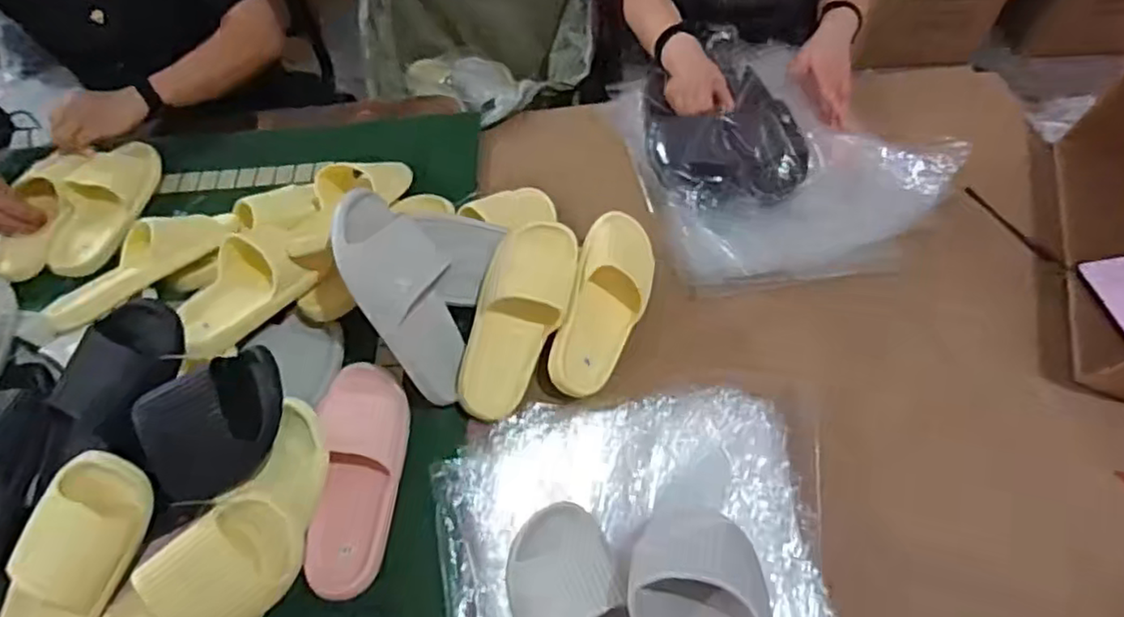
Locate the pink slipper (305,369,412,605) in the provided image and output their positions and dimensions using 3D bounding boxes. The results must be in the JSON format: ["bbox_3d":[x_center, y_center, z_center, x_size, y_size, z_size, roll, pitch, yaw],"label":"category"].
[{"bbox_3d":[-0.237,0.185,0.727,0.107,0.058,0.262,10,62,-11],"label":"pink slipper"}]

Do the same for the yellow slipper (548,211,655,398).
[{"bbox_3d":[0.054,-0.009,0.799,0.090,0.063,0.239,16,74,12],"label":"yellow slipper"}]

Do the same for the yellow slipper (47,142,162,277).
[{"bbox_3d":[-0.697,-0.156,0.971,0.097,0.055,0.224,9,60,9],"label":"yellow slipper"}]

